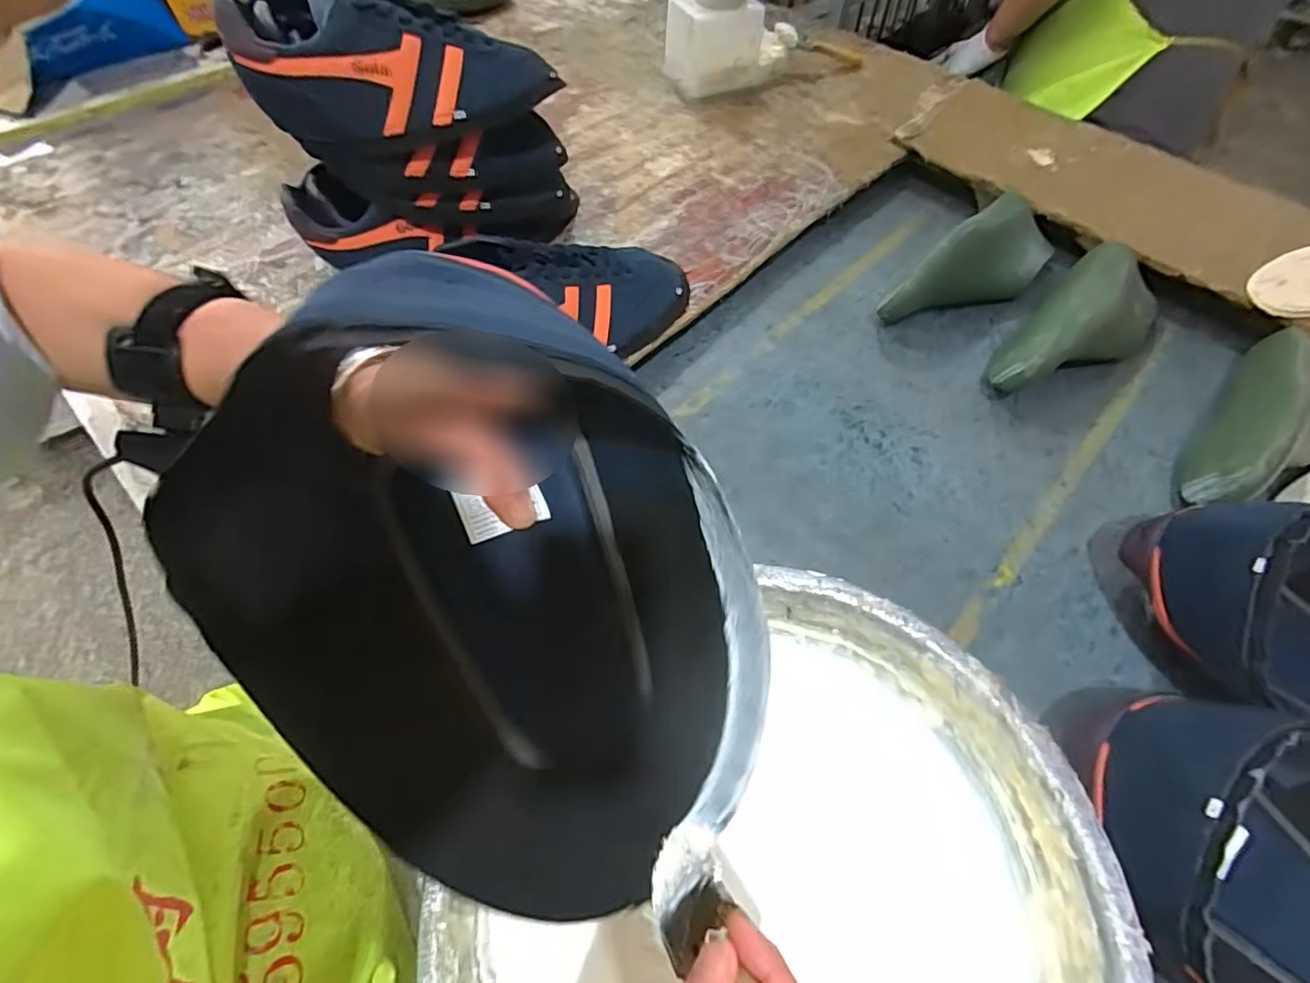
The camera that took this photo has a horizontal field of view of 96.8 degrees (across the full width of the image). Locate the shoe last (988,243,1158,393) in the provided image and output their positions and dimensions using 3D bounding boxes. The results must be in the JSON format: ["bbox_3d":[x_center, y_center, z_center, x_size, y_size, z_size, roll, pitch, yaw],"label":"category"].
[{"bbox_3d":[0.469,-0.177,0.628,0.105,0.084,0.277,39,65,21],"label":"shoe last"}]

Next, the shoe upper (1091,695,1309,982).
[{"bbox_3d":[0.389,0.240,0.340,0.248,0.110,0.168,25,60,14],"label":"shoe upper"}]

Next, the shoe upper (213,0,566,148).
[{"bbox_3d":[-0.217,-0.372,0.508,0.249,0.089,0.126,-5,58,-4],"label":"shoe upper"}]

